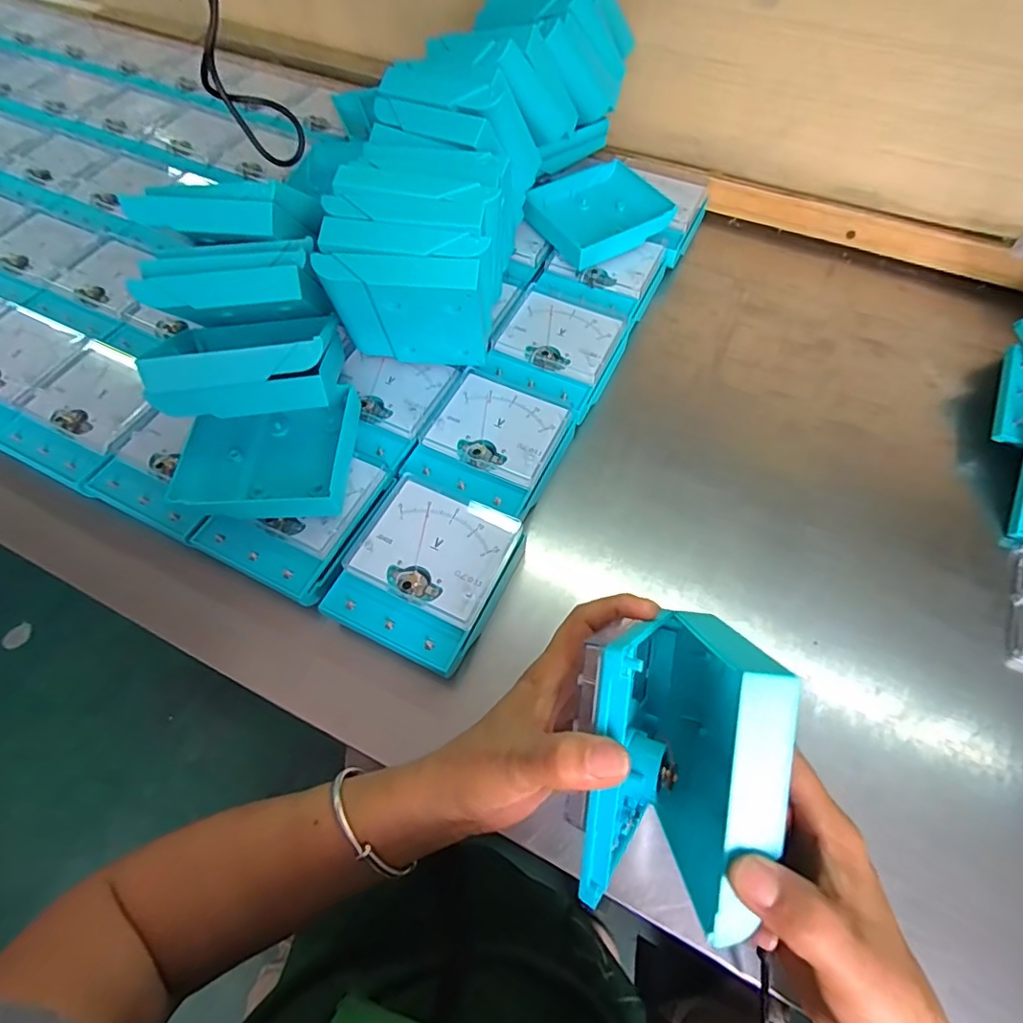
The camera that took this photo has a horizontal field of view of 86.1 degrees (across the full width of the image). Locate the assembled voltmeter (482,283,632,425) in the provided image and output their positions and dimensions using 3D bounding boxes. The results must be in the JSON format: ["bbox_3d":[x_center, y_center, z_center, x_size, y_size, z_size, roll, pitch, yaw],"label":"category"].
[{"bbox_3d":[0.040,-0.140,0.489,0.101,0.035,0.119,24,64,13],"label":"assembled voltmeter"}]

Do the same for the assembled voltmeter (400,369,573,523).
[{"bbox_3d":[-0.014,-0.051,0.442,0.102,0.034,0.114,23,63,13],"label":"assembled voltmeter"}]

